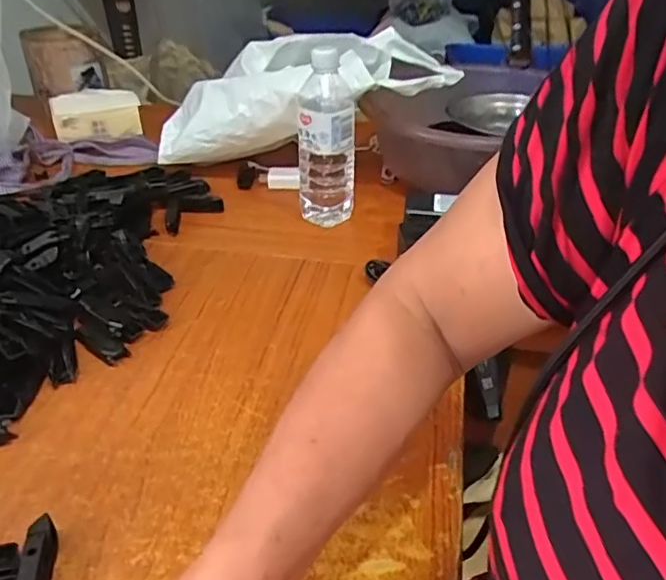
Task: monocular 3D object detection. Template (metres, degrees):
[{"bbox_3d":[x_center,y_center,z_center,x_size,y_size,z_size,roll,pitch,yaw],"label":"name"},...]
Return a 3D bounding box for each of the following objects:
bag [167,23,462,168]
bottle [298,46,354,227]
[{"bbox_3d":[-0.068,-0.255,0.773,0.421,0.125,0.123,-10,30,22],"label":"bag"},{"bbox_3d":[-0.008,-0.180,0.724,0.068,0.215,0.057,3,34,2],"label":"bottle"}]

